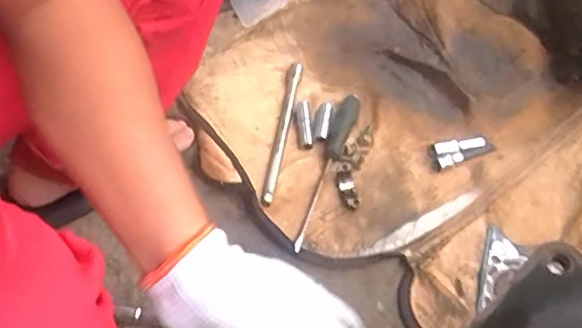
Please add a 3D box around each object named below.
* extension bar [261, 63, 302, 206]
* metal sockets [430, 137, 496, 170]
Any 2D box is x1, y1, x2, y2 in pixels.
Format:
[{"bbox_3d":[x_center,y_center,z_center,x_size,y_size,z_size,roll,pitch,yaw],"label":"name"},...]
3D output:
[{"bbox_3d":[-0.012,-0.052,0.830,0.017,0.011,0.253,9,57,5],"label":"extension bar"},{"bbox_3d":[0.248,-0.021,0.813,0.093,0.015,0.039,-12,58,-9],"label":"metal sockets"}]

